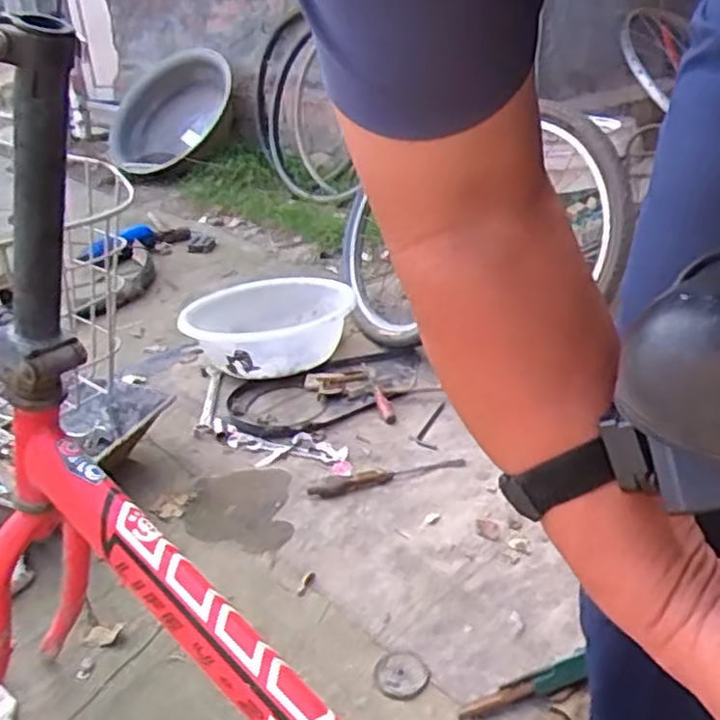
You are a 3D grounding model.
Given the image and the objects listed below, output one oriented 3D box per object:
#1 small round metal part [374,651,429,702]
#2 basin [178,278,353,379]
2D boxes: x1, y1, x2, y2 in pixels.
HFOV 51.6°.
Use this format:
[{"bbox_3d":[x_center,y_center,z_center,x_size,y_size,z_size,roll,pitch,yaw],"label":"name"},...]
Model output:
[{"bbox_3d":[0.045,0.340,0.805,0.052,0.011,0.054,-3,29,2],"label":"small round metal part"},{"bbox_3d":[-0.184,-0.073,1.484,0.319,0.124,0.300,-3,27,2],"label":"basin"}]

